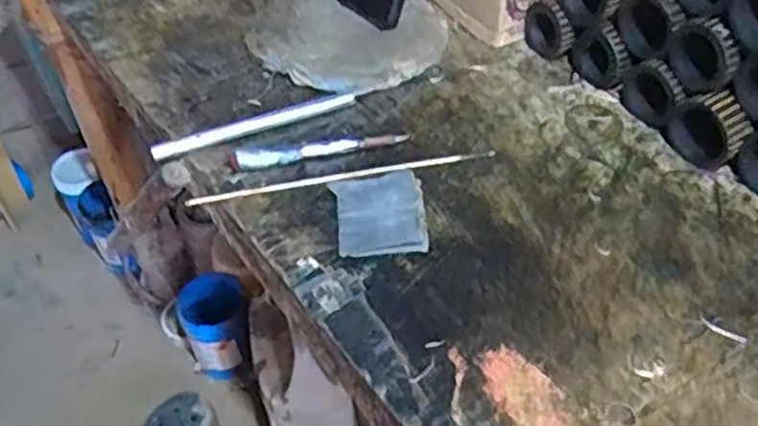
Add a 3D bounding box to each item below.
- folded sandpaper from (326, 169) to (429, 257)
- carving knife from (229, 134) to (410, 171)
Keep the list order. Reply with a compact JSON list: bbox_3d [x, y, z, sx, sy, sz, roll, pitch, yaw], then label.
[{"bbox_3d":[0.001,-0.001,0.531,0.061,0.010,0.072,-4,45,-5],"label":"folded sandpaper"},{"bbox_3d":[-0.045,-0.049,0.579,0.133,0.008,0.019,-11,48,-9],"label":"carving knife"}]

